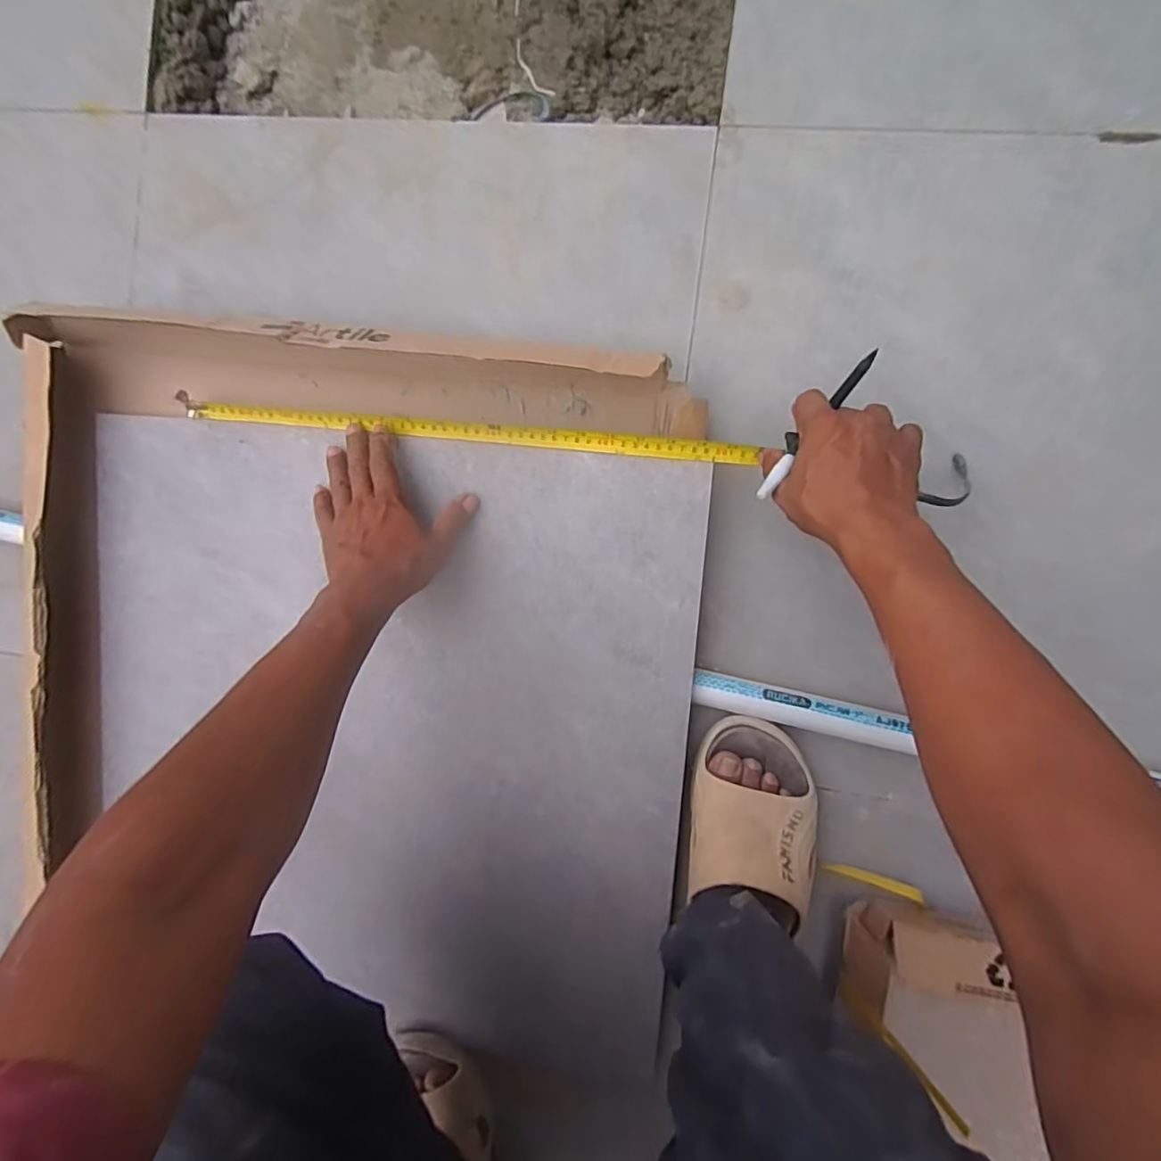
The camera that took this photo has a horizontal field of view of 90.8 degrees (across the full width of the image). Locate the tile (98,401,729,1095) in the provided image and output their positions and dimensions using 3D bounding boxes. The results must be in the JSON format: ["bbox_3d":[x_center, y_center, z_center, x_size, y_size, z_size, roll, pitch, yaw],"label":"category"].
[{"bbox_3d":[-0.195,0.161,0.546,0.576,0.017,0.580,6,96,6],"label":"tile"}]

